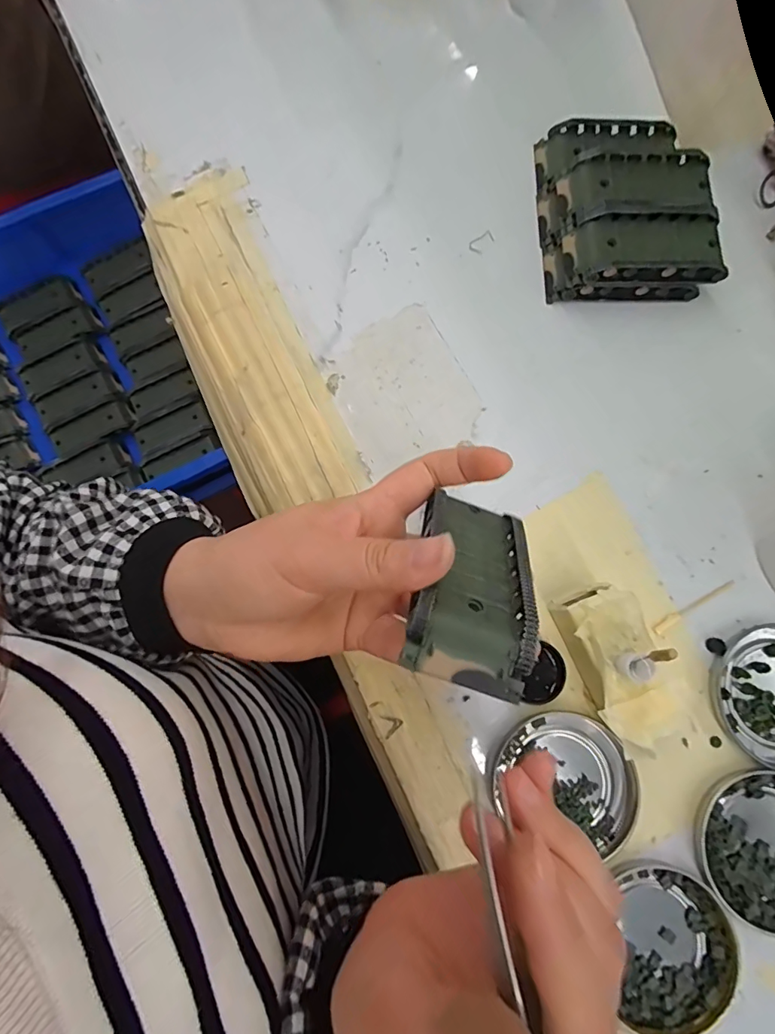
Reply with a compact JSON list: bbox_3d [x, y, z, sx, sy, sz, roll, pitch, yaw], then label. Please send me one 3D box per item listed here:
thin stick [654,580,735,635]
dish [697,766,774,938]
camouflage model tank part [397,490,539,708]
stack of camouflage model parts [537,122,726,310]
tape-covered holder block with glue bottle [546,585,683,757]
[{"bbox_3d":[0.186,0.054,0.284,0.060,0.004,0.006,-30,81,-4],"label":"thin stick"},{"bbox_3d":[0.212,0.183,0.257,0.073,0.008,0.076,0,80,1],"label":"dish"},{"bbox_3d":[0.035,0.022,0.189,0.044,0.095,0.020,14,125,3],"label":"camouflage model tank part"},{"bbox_3d":[0.159,-0.214,0.315,0.101,0.037,0.133,-2,80,1],"label":"stack of camouflage model parts"},{"bbox_3d":[0.125,0.082,0.258,0.046,0.047,0.086,-26,80,-4],"label":"tape-covered holder block with glue bottle"}]

